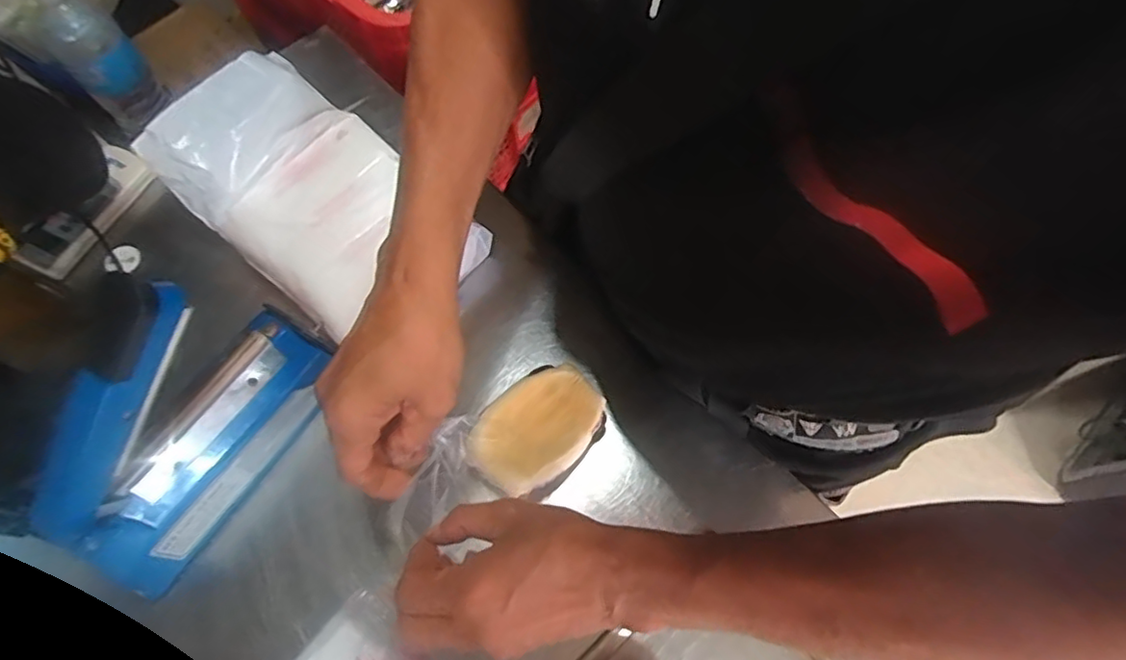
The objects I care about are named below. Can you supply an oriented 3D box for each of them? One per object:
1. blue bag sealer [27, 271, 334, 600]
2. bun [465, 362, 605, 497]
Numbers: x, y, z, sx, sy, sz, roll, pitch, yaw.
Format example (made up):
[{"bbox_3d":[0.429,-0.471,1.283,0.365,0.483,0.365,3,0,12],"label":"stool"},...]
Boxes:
[{"bbox_3d":[-0.259,0.068,0.406,0.058,0.195,0.206,28,70,11],"label":"blue bag sealer"},{"bbox_3d":[-0.020,0.077,0.472,0.104,0.043,0.071,-41,73,-15],"label":"bun"}]

